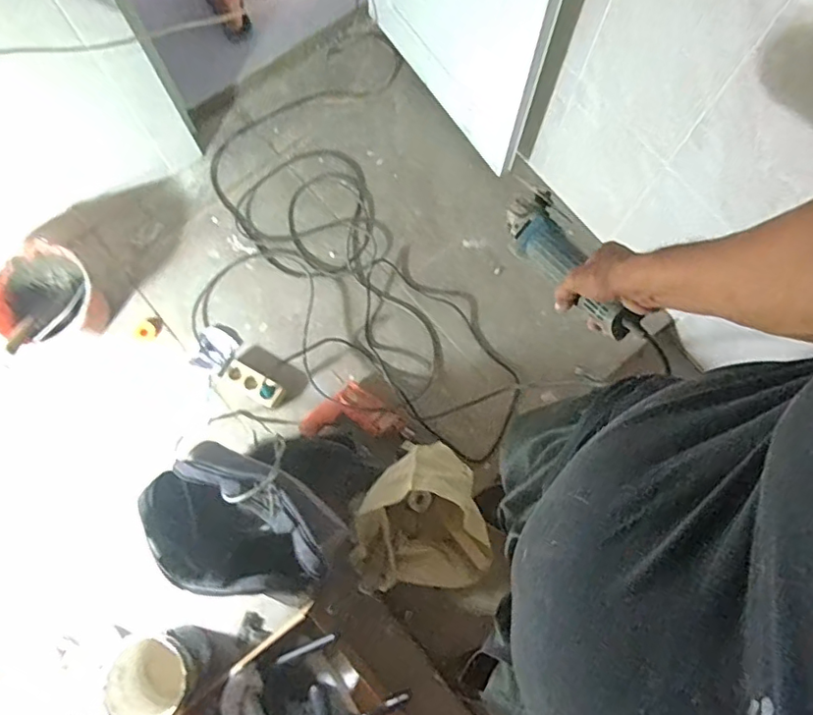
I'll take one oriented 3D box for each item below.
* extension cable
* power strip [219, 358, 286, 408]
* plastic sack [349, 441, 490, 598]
[{"bbox_3d":[-0.193,-0.222,1.395,0.674,0.054,1.059,-16,75,-4],"label":"extension cable"},{"bbox_3d":[-0.368,0.061,1.328,0.169,0.046,0.064,30,76,8],"label":"power strip"},{"bbox_3d":[0.031,0.327,1.158,0.284,0.173,0.291,-2,74,0],"label":"plastic sack"}]

